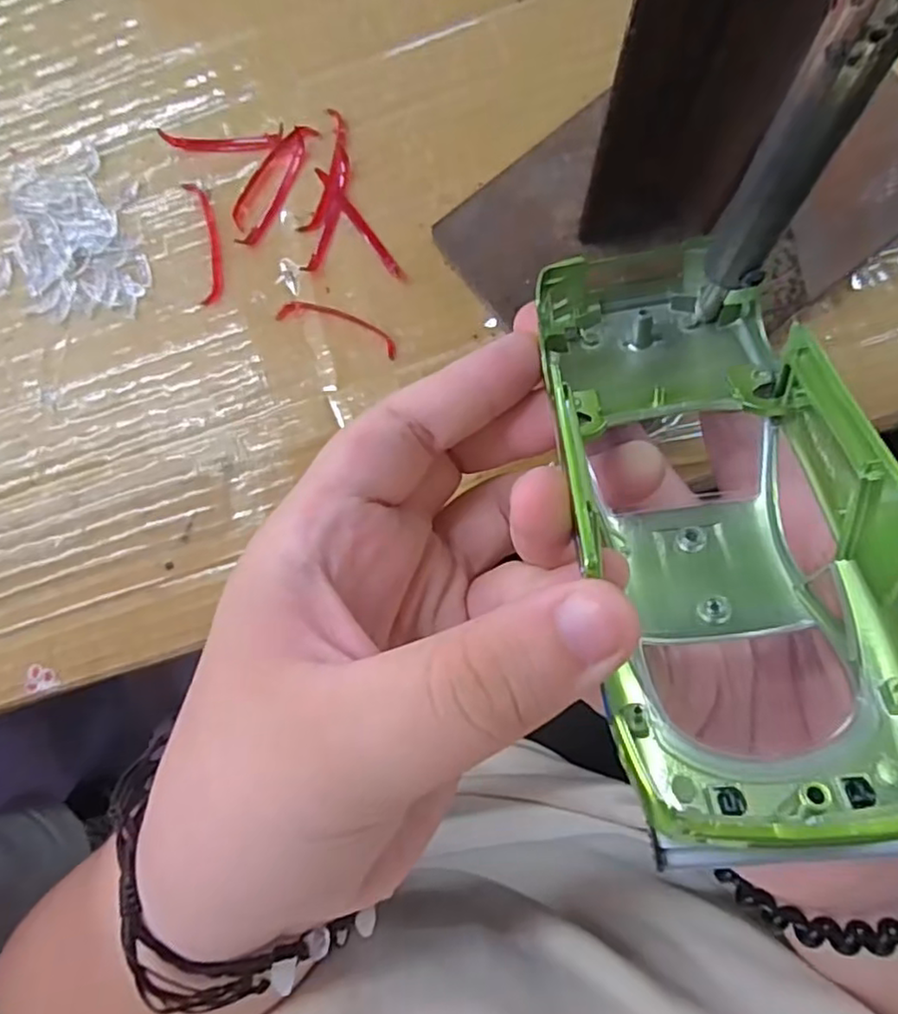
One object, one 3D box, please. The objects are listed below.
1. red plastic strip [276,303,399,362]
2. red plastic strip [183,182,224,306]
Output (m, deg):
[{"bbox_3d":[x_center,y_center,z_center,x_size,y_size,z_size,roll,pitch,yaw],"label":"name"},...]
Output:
[{"bbox_3d":[-0.040,-0.065,0.233,0.045,0.004,0.010,19,88,5],"label":"red plastic strip"},{"bbox_3d":[-0.088,-0.097,0.236,0.009,0.004,0.045,-9,86,3],"label":"red plastic strip"}]

